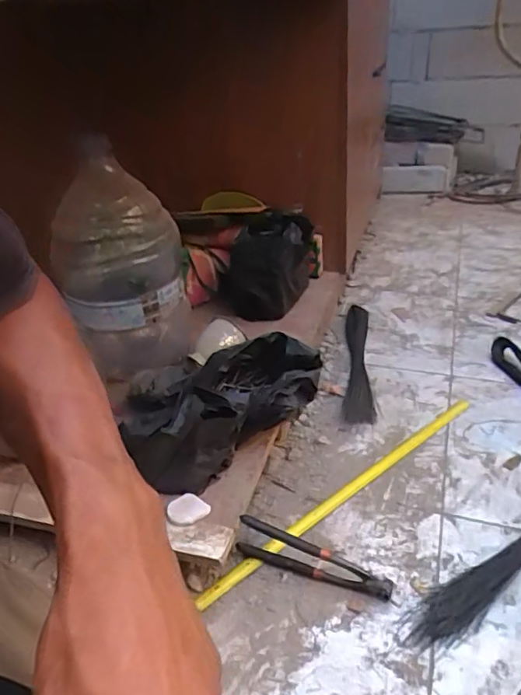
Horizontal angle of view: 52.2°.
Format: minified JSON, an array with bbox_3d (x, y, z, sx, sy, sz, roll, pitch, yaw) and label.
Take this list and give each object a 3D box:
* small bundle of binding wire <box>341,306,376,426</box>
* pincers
[{"bbox_3d":[0.233,0.014,1.275,0.060,0.014,0.490,1,31,10],"label":"small bundle of binding wire"},{"bbox_3d":[0.076,0.307,0.768,0.225,0.073,0.021,16,32,14],"label":"pincers"}]

